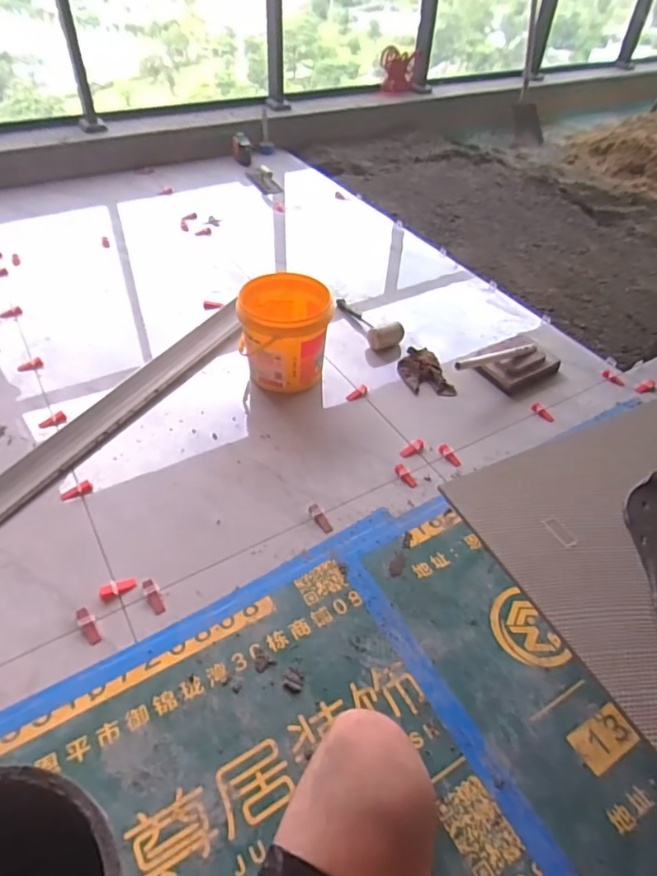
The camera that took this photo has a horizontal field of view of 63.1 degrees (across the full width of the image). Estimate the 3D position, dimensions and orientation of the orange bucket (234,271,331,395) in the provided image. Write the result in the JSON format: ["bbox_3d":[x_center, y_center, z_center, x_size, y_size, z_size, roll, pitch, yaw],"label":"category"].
[{"bbox_3d":[-0.117,-0.286,1.436,0.232,0.227,0.244,1,46,-2],"label":"orange bucket"}]

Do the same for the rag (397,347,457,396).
[{"bbox_3d":[0.268,-0.184,1.487,0.124,0.037,0.177,-6,47,-9],"label":"rag"}]

